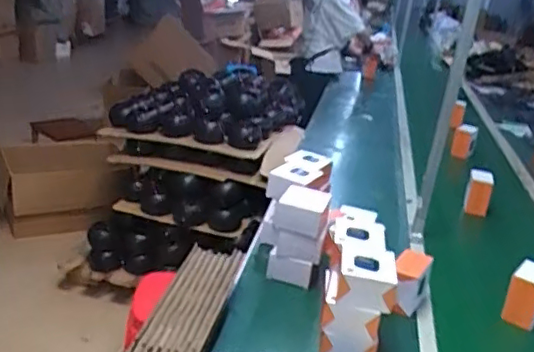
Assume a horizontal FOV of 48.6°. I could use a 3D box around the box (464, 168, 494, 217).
[{"bbox_3d":[0.630,0.048,1.756,0.069,0.115,0.092,16,22,19],"label":"box"}]

